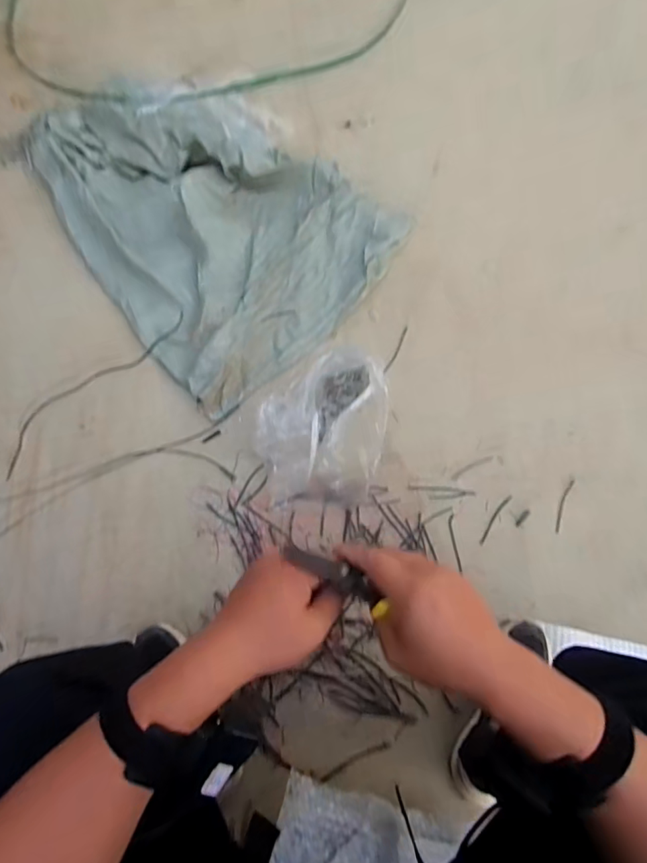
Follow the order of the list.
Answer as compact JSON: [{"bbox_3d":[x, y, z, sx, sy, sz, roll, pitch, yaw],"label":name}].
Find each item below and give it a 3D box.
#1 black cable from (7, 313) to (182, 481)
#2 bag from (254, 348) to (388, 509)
[{"bbox_3d":[-0.456,-0.098,0.980,0.076,0.019,0.450,37,73,11],"label":"black cable"},{"bbox_3d":[-0.006,-0.019,0.882,0.220,0.148,0.268,3,70,-1],"label":"bag"}]

